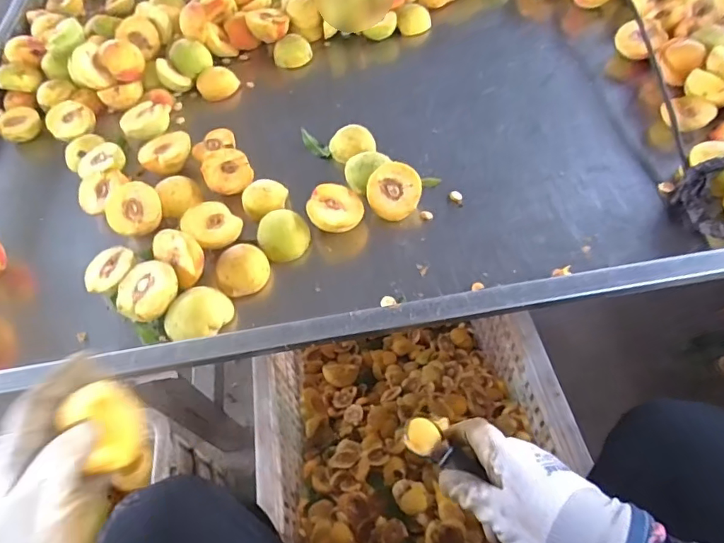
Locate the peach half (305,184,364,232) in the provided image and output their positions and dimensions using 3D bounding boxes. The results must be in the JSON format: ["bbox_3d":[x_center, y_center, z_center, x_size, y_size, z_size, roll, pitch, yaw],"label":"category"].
[{"bbox_3d":[-0.030,-0.066,0.559,0.059,0.038,0.068,-25,58,-11],"label":"peach half"}]

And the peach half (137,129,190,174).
[{"bbox_3d":[-0.254,-0.149,0.645,0.066,0.038,0.056,-16,56,-5],"label":"peach half"}]

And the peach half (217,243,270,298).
[{"bbox_3d":[-0.128,0.000,0.531,0.056,0.045,0.048,-21,57,-8],"label":"peach half"}]

